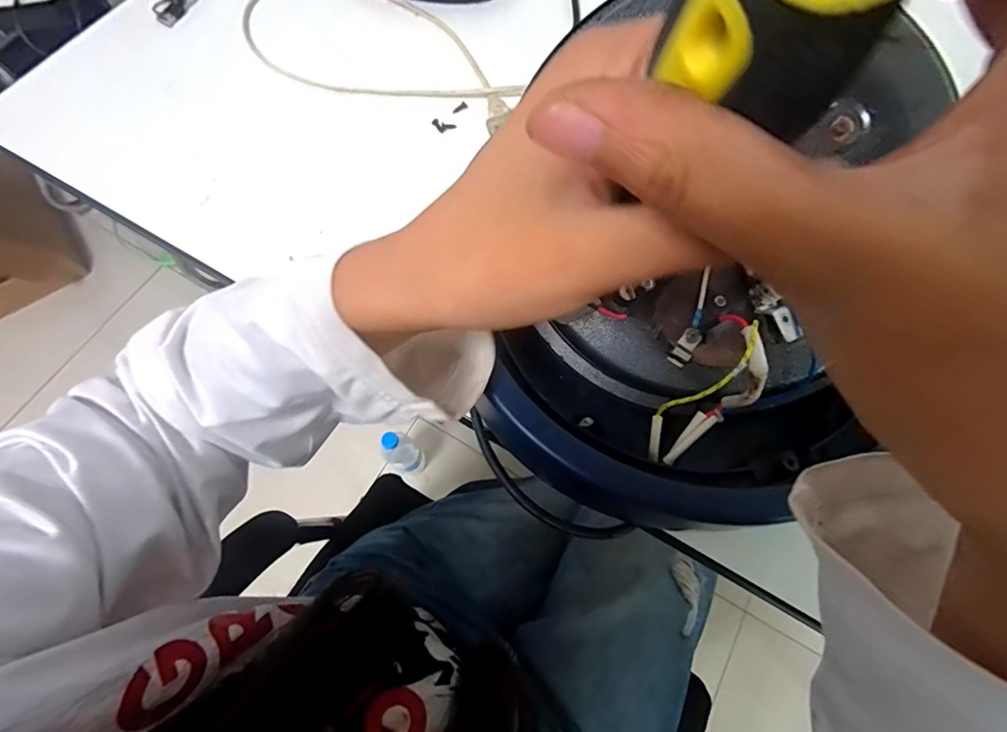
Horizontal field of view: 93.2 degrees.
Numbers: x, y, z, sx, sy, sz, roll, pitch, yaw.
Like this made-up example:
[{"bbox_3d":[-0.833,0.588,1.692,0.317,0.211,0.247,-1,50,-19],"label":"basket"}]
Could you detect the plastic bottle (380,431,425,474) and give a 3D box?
[{"bbox_3d":[-0.199,0.177,0.957,0.059,0.216,0.052,43,75,13],"label":"plastic bottle"}]

